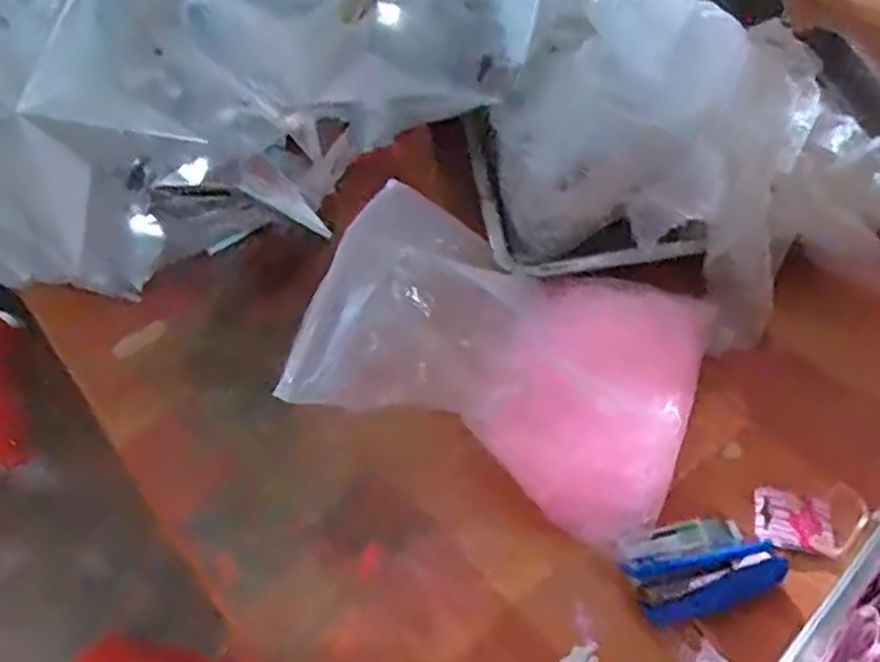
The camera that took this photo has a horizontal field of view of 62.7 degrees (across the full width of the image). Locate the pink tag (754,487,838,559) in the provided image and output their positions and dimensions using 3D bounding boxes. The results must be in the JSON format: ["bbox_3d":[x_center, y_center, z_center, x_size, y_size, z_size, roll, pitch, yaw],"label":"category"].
[{"bbox_3d":[0.285,0.151,0.579,0.062,0.009,0.052,14,47,7],"label":"pink tag"}]

